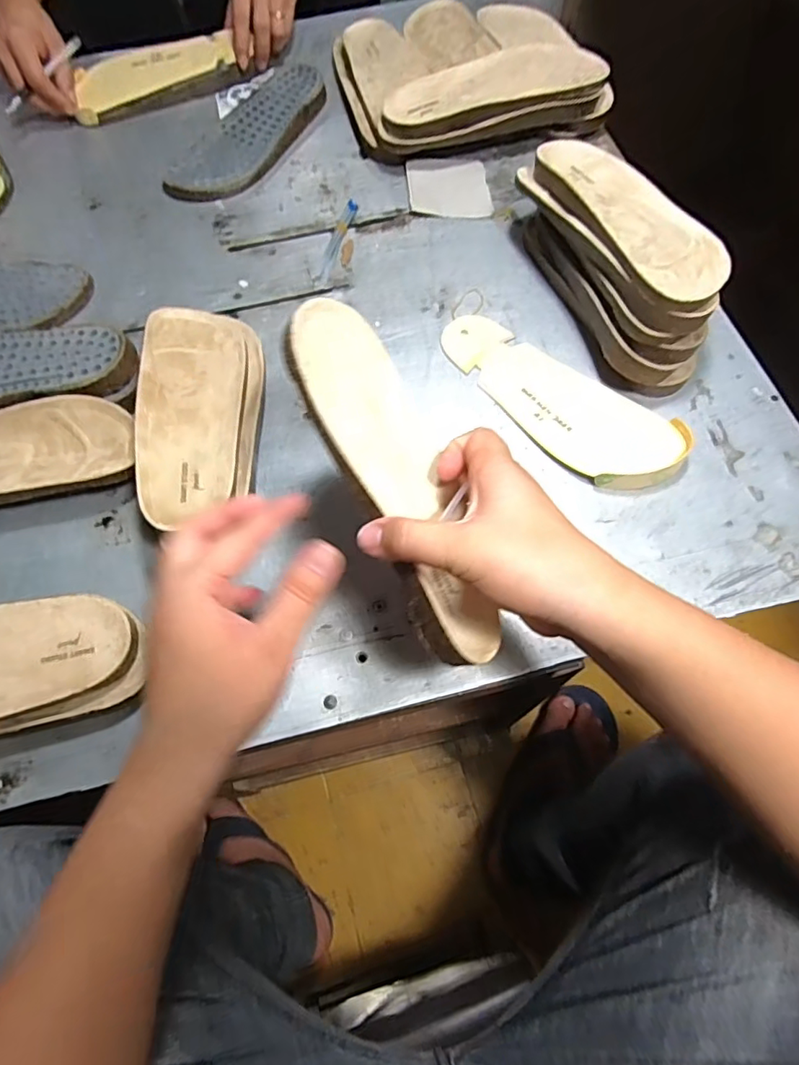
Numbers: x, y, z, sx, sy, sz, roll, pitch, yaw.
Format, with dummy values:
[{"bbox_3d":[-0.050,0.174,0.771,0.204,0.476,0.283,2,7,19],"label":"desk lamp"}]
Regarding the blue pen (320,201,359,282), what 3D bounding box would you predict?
[{"bbox_3d":[-0.073,-0.344,0.650,0.014,0.010,0.130,14,67,8],"label":"blue pen"}]

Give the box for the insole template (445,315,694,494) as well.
[{"bbox_3d":[0.145,-0.131,0.543,0.261,0.016,0.097,39,72,18],"label":"insole template"}]

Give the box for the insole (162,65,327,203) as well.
[{"bbox_3d":[-0.192,-0.520,0.726,0.103,0.025,0.267,27,69,13],"label":"insole"}]

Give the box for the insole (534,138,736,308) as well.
[{"bbox_3d":[0.214,-0.310,0.537,0.100,0.019,0.266,-18,61,-13],"label":"insole"}]

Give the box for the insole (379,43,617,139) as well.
[{"bbox_3d":[0.109,-0.534,0.663,0.265,0.019,0.096,-13,72,0],"label":"insole"}]

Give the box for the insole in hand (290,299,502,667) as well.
[{"bbox_3d":[0.003,-0.040,0.379,0.019,0.116,0.257,-28,87,35],"label":"insole in hand"}]

